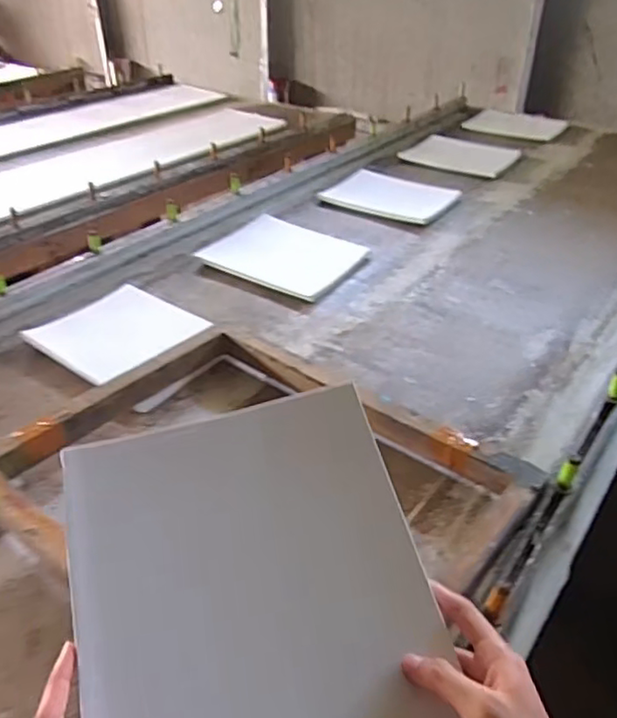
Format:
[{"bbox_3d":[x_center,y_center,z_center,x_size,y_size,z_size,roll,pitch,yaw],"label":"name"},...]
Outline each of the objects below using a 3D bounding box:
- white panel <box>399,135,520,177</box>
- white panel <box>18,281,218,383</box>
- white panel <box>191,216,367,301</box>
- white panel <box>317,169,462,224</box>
[{"bbox_3d":[0.403,-0.546,1.676,0.288,0.019,0.232,19,40,27],"label":"white panel"},{"bbox_3d":[-0.296,-0.044,0.969,0.191,0.017,0.202,25,42,32],"label":"white panel"},{"bbox_3d":[-0.049,-0.200,1.187,0.293,0.016,0.222,21,41,29],"label":"white panel"},{"bbox_3d":[0.186,-0.379,1.426,0.277,0.018,0.196,19,40,27],"label":"white panel"}]

